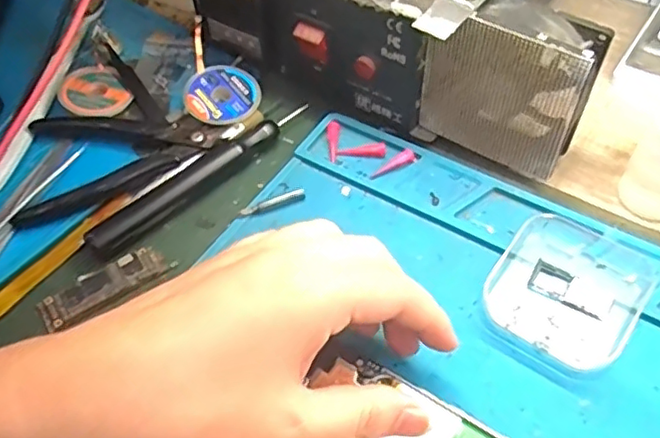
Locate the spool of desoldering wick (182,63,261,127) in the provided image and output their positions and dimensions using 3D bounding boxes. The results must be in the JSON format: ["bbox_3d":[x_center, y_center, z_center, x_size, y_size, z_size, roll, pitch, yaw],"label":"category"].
[{"bbox_3d":[-0.066,-0.076,0.377,0.044,0.011,0.042,-2,54,3],"label":"spool of desoldering wick"}]

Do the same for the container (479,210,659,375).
[{"bbox_3d":[0.112,0.031,0.290,0.063,0.012,0.076,32,62,24],"label":"container"}]

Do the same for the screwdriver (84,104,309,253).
[{"bbox_3d":[-0.069,-0.026,0.345,0.144,0.011,0.016,-35,59,-19],"label":"screwdriver"}]

